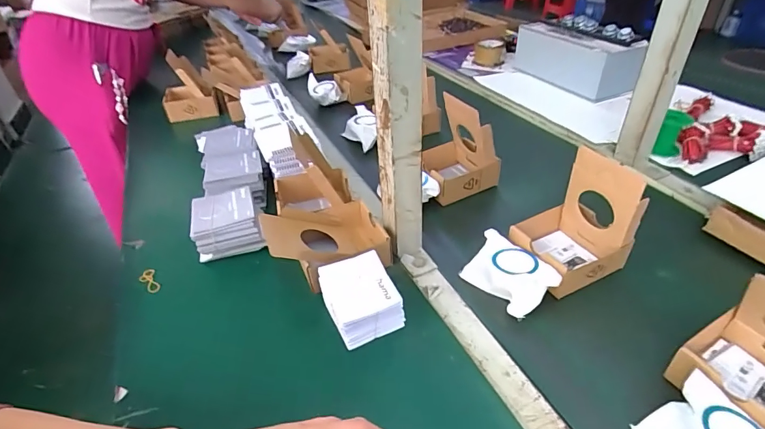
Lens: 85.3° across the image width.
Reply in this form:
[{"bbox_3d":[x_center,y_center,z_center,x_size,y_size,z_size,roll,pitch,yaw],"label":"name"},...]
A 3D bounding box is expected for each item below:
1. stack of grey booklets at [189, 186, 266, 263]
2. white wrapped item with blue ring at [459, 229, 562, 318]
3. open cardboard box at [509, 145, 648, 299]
[{"bbox_3d":[-0.220,0.012,0.596,0.093,0.049,0.093,-13,39,-11],"label":"stack of grey booklets"},{"bbox_3d":[0.158,0.076,0.514,0.068,0.044,0.106,-26,43,-25],"label":"white wrapped item with blue ring"},{"bbox_3d":[0.232,0.005,0.516,0.114,0.148,0.111,-19,40,-17],"label":"open cardboard box"}]

